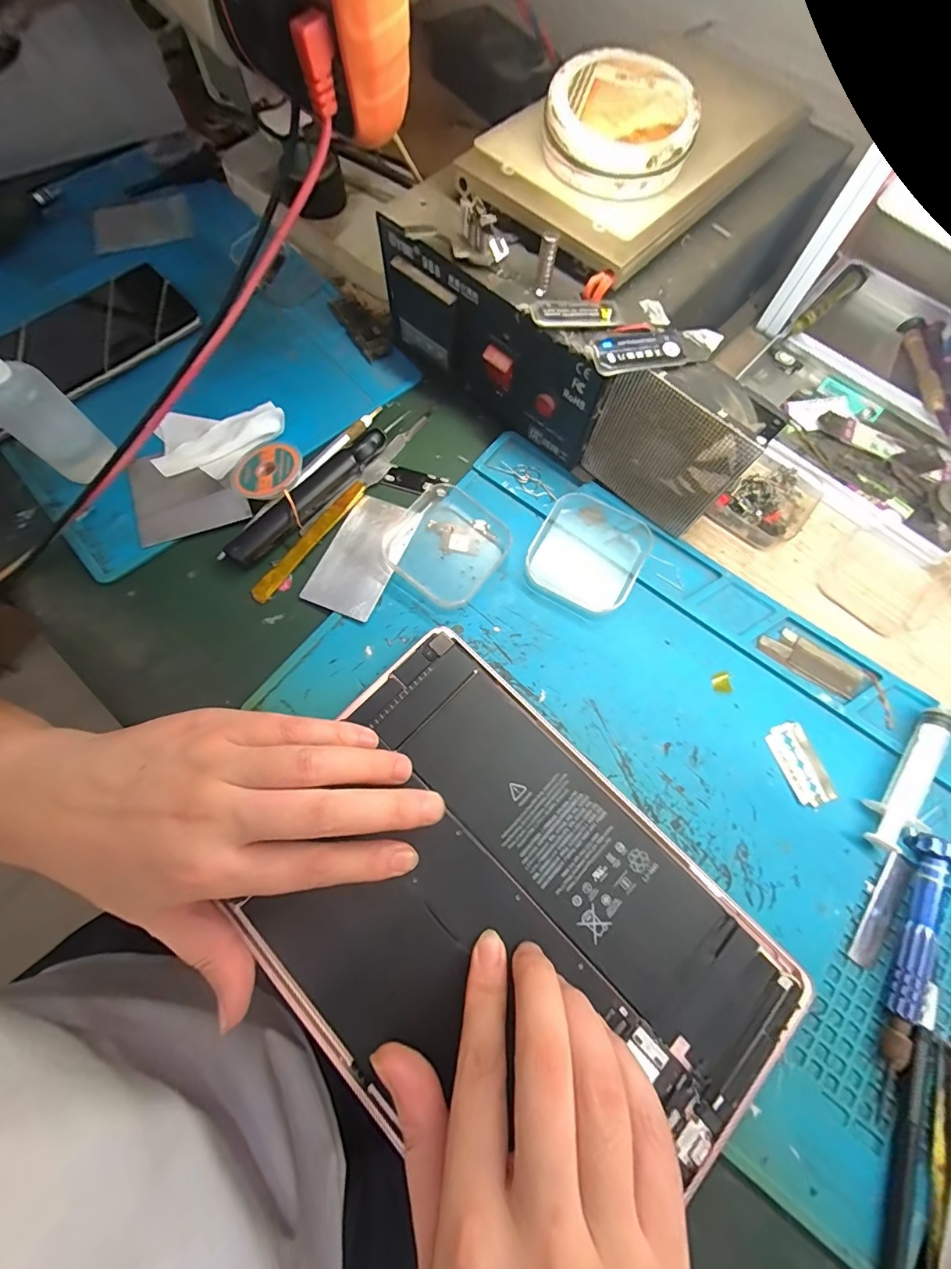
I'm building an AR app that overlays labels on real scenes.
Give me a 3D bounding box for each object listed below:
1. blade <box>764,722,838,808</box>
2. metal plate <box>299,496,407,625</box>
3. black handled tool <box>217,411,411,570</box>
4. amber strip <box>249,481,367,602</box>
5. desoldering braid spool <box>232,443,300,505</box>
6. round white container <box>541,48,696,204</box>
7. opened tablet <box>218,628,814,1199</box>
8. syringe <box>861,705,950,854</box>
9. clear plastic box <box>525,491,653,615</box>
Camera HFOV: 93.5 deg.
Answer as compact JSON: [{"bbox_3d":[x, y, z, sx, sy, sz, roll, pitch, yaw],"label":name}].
[{"bbox_3d":[0.176,0.069,0.241,0.022,0.004,0.043,-20,74,-7],"label":"blade"},{"bbox_3d":[-0.069,-0.049,0.276,0.046,0.004,0.079,22,72,12],"label":"metal plate"},{"bbox_3d":[-0.097,-0.093,0.282,0.019,0.018,0.141,42,76,11],"label":"black handled tool"},{"bbox_3d":[-0.102,-0.059,0.278,0.010,0.006,0.097,36,75,10],"label":"amber strip"},{"bbox_3d":[-0.131,-0.103,0.280,0.043,0.008,0.043,0,72,-1],"label":"desoldering braid spool"},{"bbox_3d":[0.071,-0.251,0.219,0.071,0.017,0.069,0,86,-2],"label":"round white container"},{"bbox_3d":[0.009,0.135,0.214,0.171,0.007,0.242,-43,78,-13],"label":"opened tablet"},{"bbox_3d":[0.228,0.075,0.233,0.019,0.016,0.082,37,75,10],"label":"syringe"},{"bbox_3d":[0.071,-0.052,0.274,0.064,0.013,0.070,27,74,7],"label":"clear plastic box"}]

